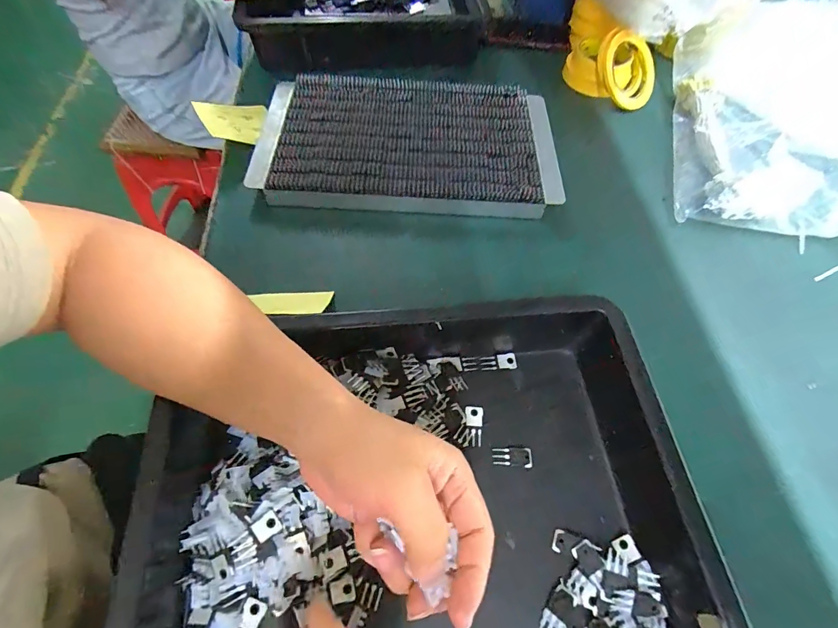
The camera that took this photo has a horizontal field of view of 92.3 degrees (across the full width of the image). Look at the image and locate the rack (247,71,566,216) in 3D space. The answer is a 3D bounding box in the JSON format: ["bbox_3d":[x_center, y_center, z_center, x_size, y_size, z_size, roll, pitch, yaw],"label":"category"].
[{"bbox_3d":[-0.014,-0.221,0.524,0.370,0.039,0.220,1,60,-2],"label":"rack"}]

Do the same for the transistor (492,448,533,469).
[{"bbox_3d":[0.081,0.123,0.346,0.033,0.004,0.016,2,60,-1],"label":"transistor"}]

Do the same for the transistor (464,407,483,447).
[{"bbox_3d":[0.049,0.099,0.356,0.017,0.005,0.034,4,60,-1],"label":"transistor"}]

